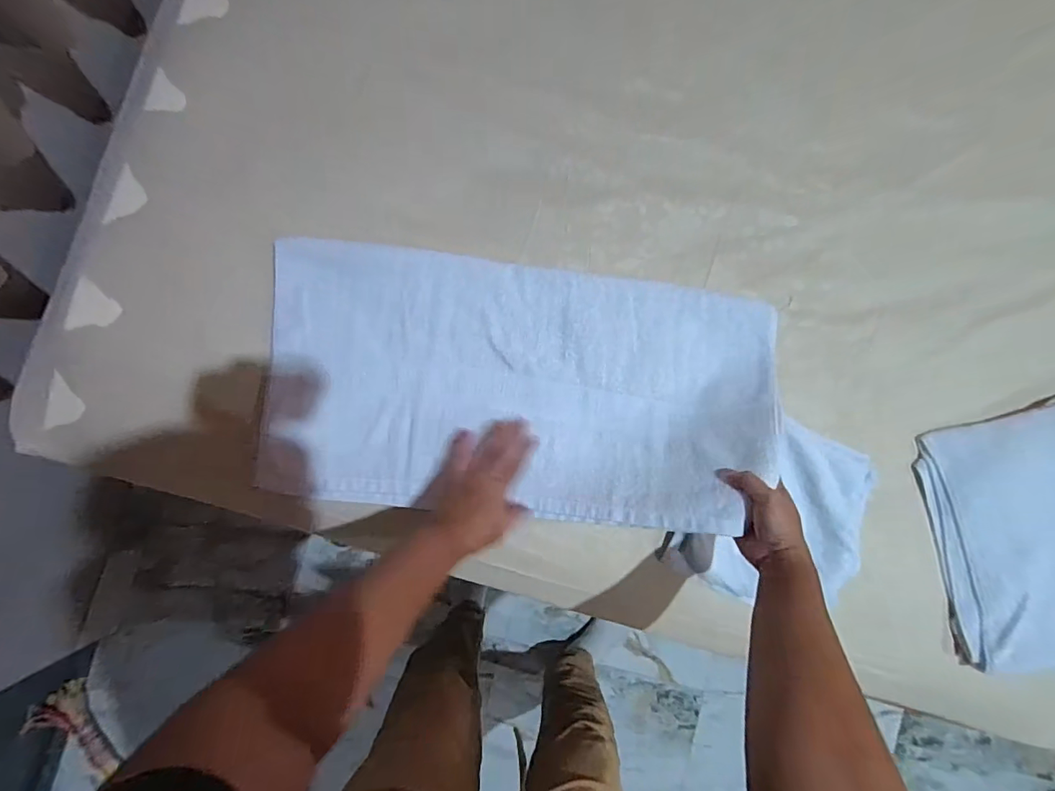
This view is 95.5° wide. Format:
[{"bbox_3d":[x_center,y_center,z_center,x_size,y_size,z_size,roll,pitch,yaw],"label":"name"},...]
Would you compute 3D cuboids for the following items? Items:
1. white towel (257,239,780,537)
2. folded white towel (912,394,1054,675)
[{"bbox_3d":[-0.007,-0.011,0.587,0.620,0.092,0.312,5,86,-1],"label":"white towel"},{"bbox_3d":[0.708,0.181,0.651,0.283,0.048,0.339,-11,89,-5],"label":"folded white towel"}]

